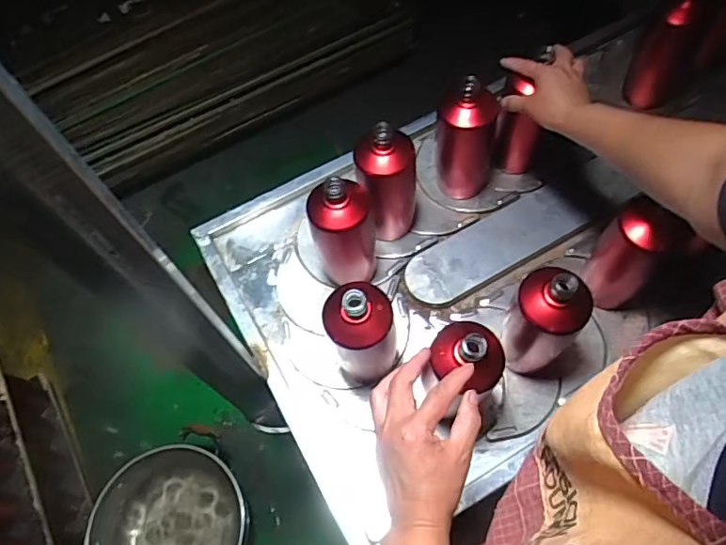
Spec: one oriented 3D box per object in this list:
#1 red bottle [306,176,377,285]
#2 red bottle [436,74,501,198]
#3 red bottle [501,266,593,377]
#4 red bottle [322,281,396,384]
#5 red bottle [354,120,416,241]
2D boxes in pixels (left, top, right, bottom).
[{"bbox_3d":[-0.026,-0.049,0.724,0.073,0.188,0.059,-5,58,1],"label":"red bottle"},{"bbox_3d":[0.152,-0.194,0.789,0.090,0.197,0.090,5,59,7],"label":"red bottle"},{"bbox_3d":[0.211,0.065,0.643,0.082,0.214,0.065,36,67,23],"label":"red bottle"},{"bbox_3d":[0.000,0.074,0.643,0.079,0.175,0.060,-8,58,-1],"label":"red bottle"},{"bbox_3d":[0.035,-0.112,0.746,0.079,0.202,0.071,1,58,5],"label":"red bottle"}]

